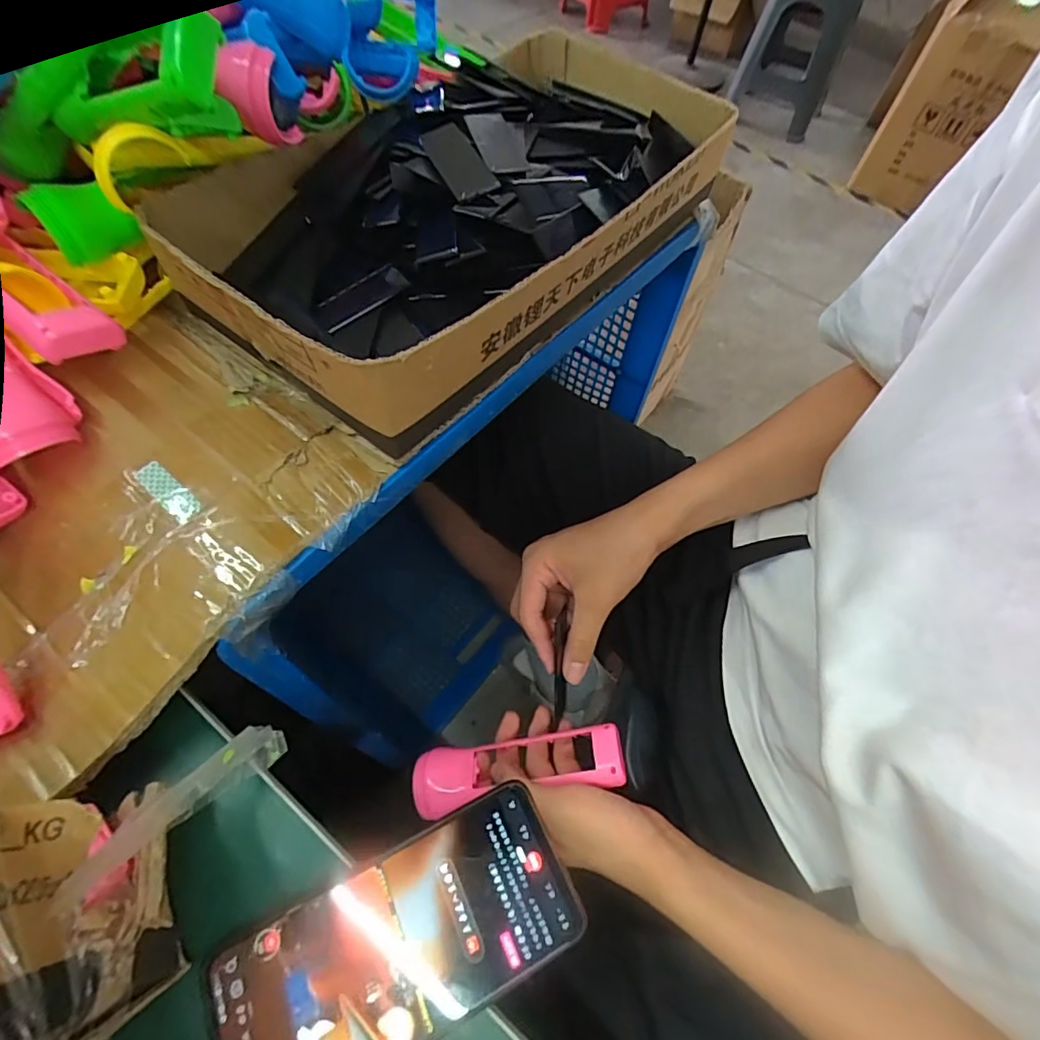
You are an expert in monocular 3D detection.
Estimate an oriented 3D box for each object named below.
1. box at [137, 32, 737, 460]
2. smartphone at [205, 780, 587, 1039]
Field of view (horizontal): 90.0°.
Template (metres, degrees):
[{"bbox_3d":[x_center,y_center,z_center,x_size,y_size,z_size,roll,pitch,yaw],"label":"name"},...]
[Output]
[{"bbox_3d":[-0.030,-0.260,0.407,0.256,0.075,0.430,38,65,16],"label":"box"},{"bbox_3d":[-0.056,0.198,0.246,0.162,0.008,0.075,-21,64,-15],"label":"smartphone"}]

